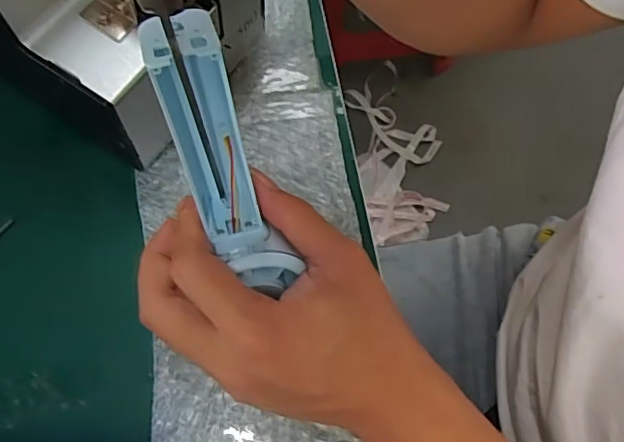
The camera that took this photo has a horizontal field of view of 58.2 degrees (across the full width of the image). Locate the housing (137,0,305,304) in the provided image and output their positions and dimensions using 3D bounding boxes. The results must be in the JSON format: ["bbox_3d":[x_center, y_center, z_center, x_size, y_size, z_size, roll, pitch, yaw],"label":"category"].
[{"bbox_3d":[-0.038,-0.025,0.233,0.031,0.124,0.040,-23,42,-9],"label":"housing"}]

